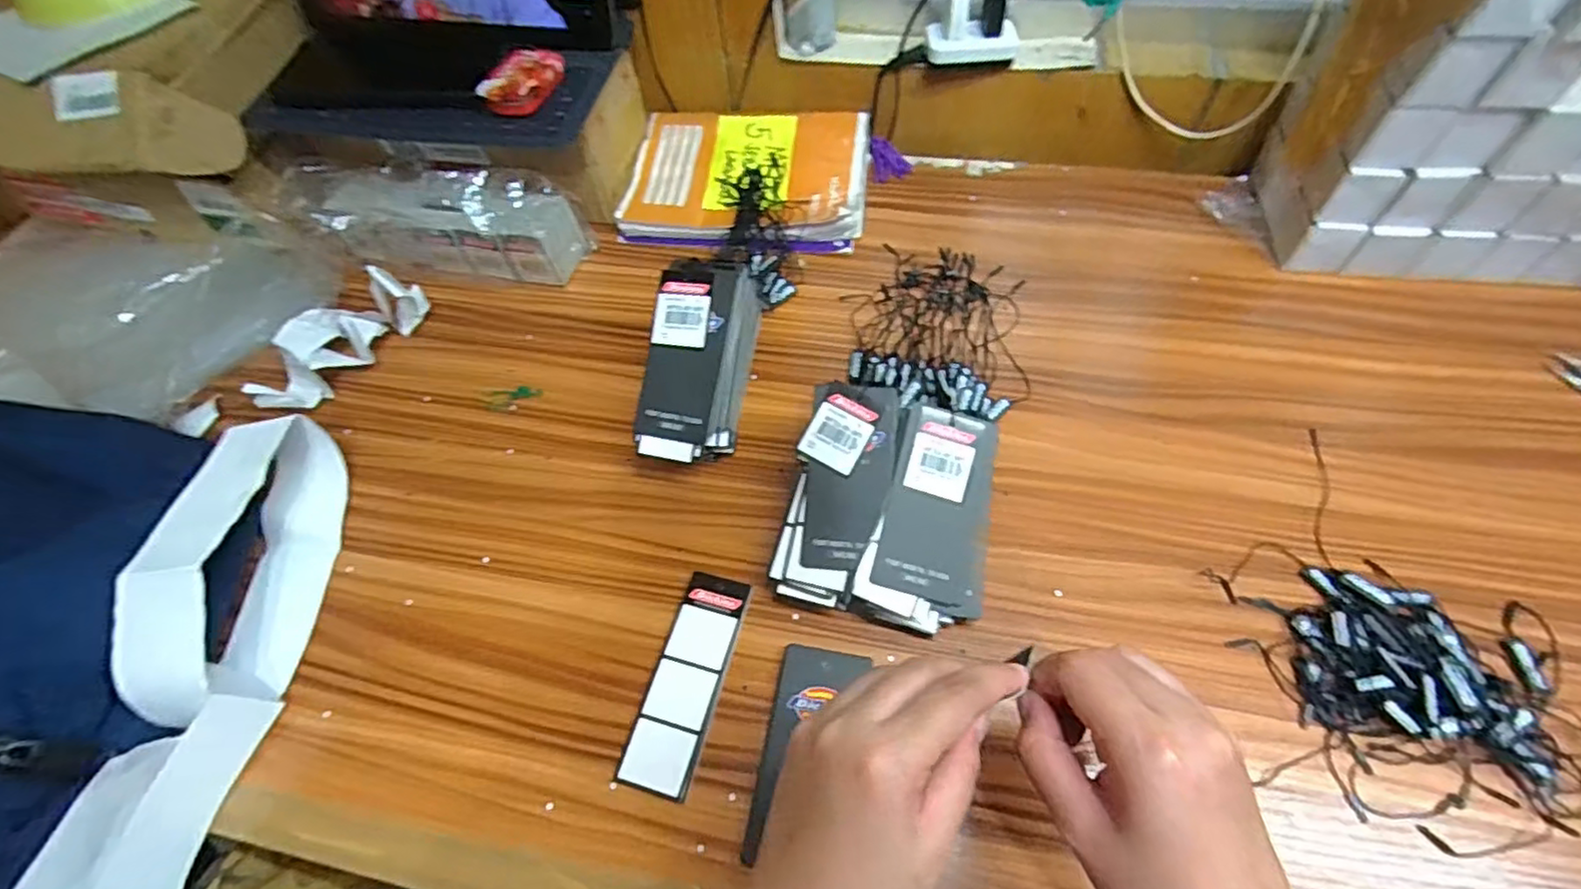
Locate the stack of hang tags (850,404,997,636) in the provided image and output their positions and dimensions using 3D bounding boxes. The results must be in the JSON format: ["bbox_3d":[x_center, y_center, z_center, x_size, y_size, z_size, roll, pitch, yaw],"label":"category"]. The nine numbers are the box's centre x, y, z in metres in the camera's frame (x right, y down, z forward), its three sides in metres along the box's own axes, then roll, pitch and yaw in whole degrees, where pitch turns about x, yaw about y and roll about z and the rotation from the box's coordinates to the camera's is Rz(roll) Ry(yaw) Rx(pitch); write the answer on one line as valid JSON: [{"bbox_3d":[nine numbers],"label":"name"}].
[{"bbox_3d":[0.082,0.045,0.393,0.067,0.060,0.115,11,60,11],"label":"stack of hang tags"}]

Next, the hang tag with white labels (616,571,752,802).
[{"bbox_3d":[-0.057,0.131,0.379,0.038,0.004,0.118,13,61,10],"label":"hang tag with white labels"}]

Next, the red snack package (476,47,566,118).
[{"bbox_3d":[-0.198,-0.270,0.504,0.041,0.019,0.066,14,61,12],"label":"red snack package"}]

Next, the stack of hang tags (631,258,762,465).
[{"bbox_3d":[-0.061,-0.051,0.448,0.054,0.087,0.127,8,60,9],"label":"stack of hang tags"}]

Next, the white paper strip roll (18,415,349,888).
[{"bbox_3d":[-0.326,0.111,0.374,0.069,0.073,0.269,0,59,4],"label":"white paper strip roll"}]

